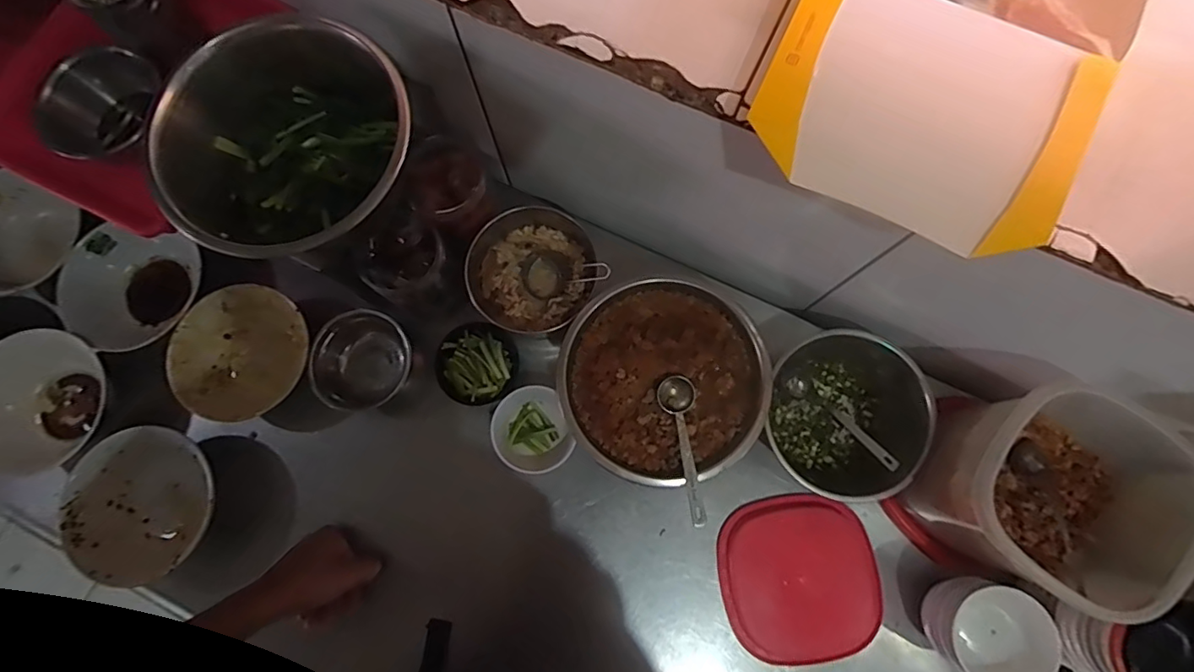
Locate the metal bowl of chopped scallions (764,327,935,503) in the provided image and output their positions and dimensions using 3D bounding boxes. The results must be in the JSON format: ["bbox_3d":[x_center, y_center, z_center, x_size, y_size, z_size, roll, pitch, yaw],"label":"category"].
[{"bbox_3d":[0.270,0.088,0.598,0.164,0.083,0.173,0,78,1],"label":"metal bowl of chopped scallions"}]

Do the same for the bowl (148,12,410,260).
[{"bbox_3d":[-0.262,-0.159,0.487,0.205,0.090,0.200,40,81,8],"label":"bowl"}]

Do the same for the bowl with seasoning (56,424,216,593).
[{"bbox_3d":[-0.493,0.185,0.618,0.148,0.068,0.160,0,78,1],"label":"bowl with seasoning"}]

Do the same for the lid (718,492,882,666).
[{"bbox_3d":[0.220,0.263,0.604,0.159,0.022,0.166,-8,78,-1],"label":"lid"}]

